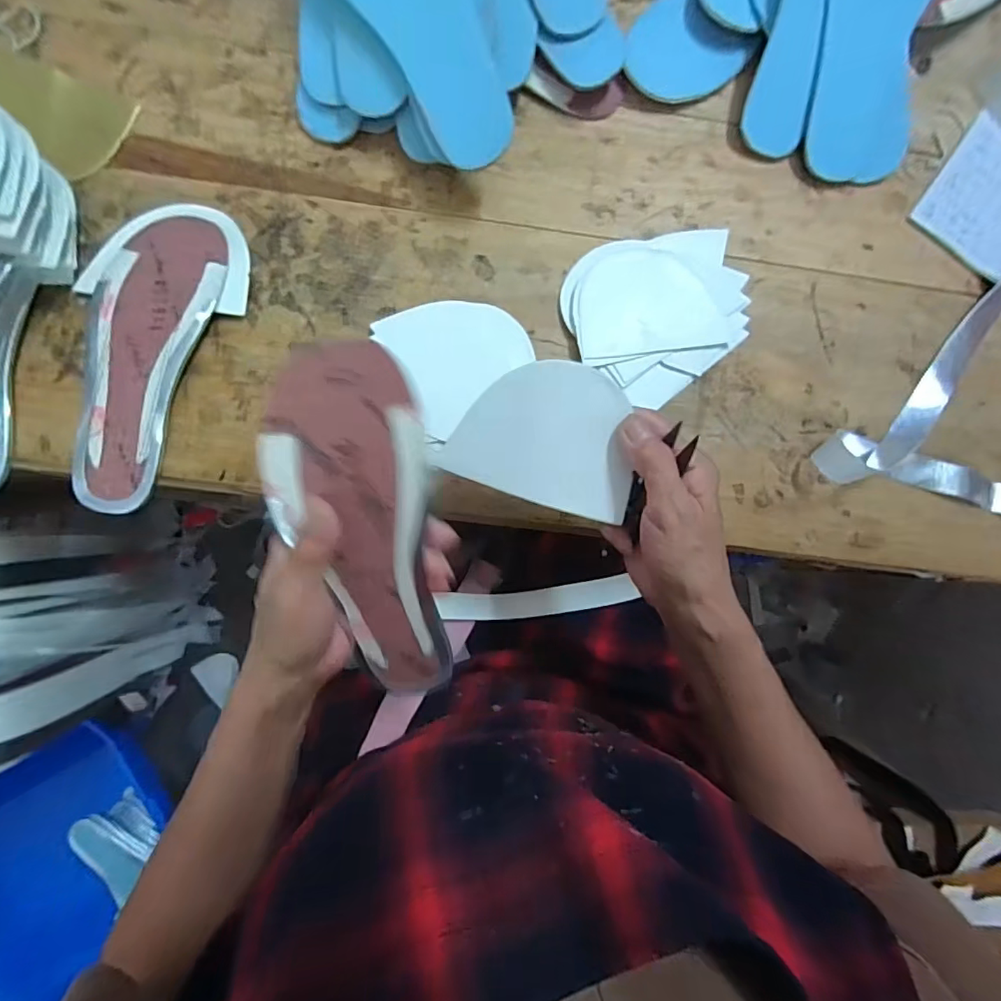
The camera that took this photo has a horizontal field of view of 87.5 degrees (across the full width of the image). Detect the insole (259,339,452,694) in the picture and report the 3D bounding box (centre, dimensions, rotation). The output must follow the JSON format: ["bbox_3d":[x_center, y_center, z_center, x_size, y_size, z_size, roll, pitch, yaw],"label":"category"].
[{"bbox_3d":[-0.075,0.027,0.288,0.080,0.015,0.217,-8,120,-4],"label":"insole"}]

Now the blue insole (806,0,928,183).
[{"bbox_3d":[0.302,-0.379,0.416,0.086,0.011,0.214,2,108,-3],"label":"blue insole"}]

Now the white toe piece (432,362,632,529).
[{"bbox_3d":[0.028,-0.041,0.321,0.115,0.006,0.084,18,105,6],"label":"white toe piece"}]

